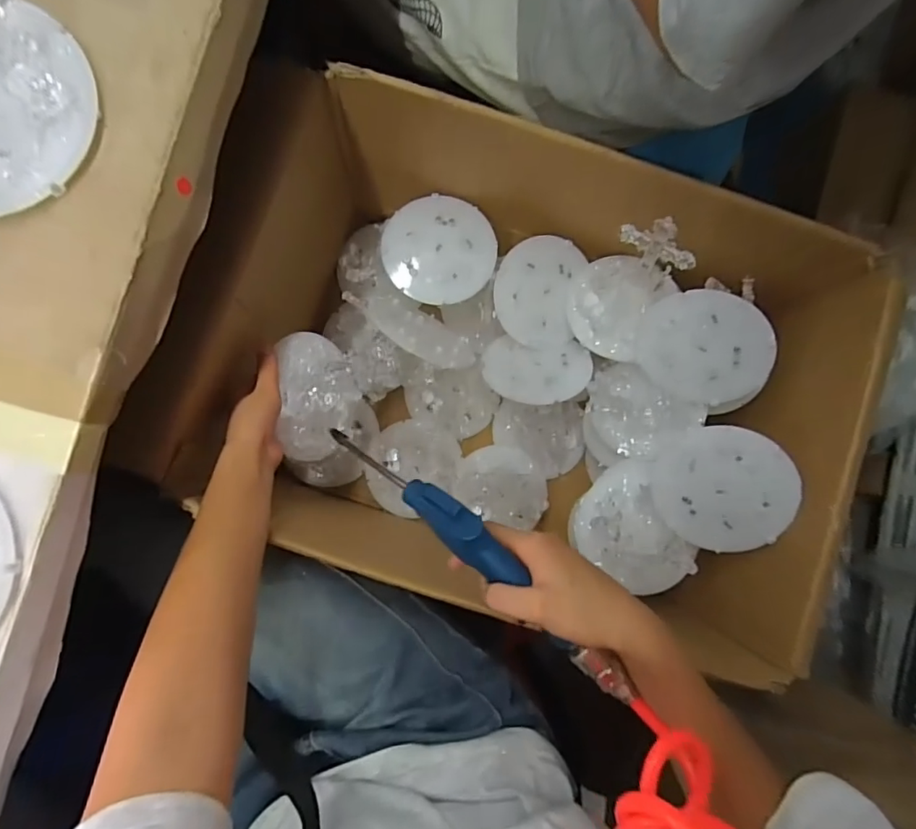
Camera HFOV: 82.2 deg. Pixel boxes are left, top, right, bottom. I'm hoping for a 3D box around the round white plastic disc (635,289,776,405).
[{"bbox_3d":[0.248,-0.067,0.537,0.016,0.124,0.120,-38,127,-42],"label":"round white plastic disc"}]

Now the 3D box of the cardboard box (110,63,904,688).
[{"bbox_3d":[0.060,-0.042,0.575,0.579,0.313,0.387,23,85,-4],"label":"cardboard box"}]

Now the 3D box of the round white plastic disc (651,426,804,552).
[{"bbox_3d":[0.263,0.076,0.524,0.127,0.012,0.126,-8,97,29],"label":"round white plastic disc"}]

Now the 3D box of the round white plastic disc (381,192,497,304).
[{"bbox_3d":[-0.021,-0.191,0.605,0.125,0.018,0.126,0,87,-6],"label":"round white plastic disc"}]

